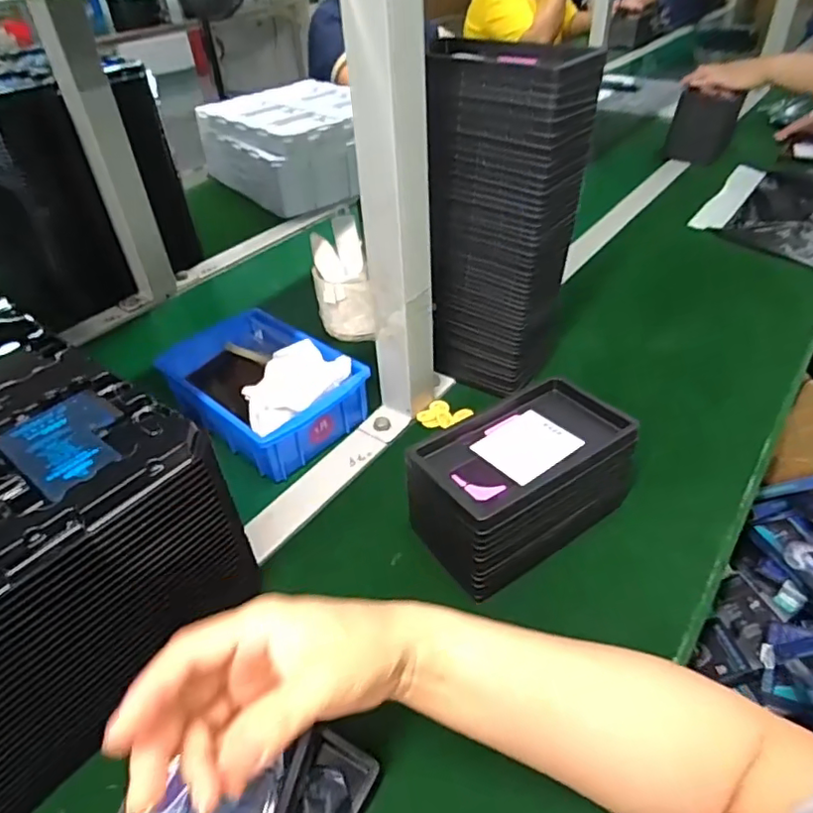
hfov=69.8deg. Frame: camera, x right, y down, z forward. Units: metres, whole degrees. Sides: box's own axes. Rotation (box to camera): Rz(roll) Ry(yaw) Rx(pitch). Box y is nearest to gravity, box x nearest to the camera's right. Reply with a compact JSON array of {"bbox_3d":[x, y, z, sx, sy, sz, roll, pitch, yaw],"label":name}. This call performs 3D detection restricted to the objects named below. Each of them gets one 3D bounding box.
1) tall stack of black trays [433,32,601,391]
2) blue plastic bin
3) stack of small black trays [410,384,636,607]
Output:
[{"bbox_3d":[0.101,-0.161,0.573,0.122,0.323,0.108,21,46,26],"label":"tall stack of black trays"},{"bbox_3d":[-0.160,-0.031,0.617,0.142,0.062,0.223,-34,49,-30],"label":"blue plastic bin"},{"bbox_3d":[0.096,0.057,0.472,0.189,0.088,0.110,-27,45,-24],"label":"stack of small black trays"}]

